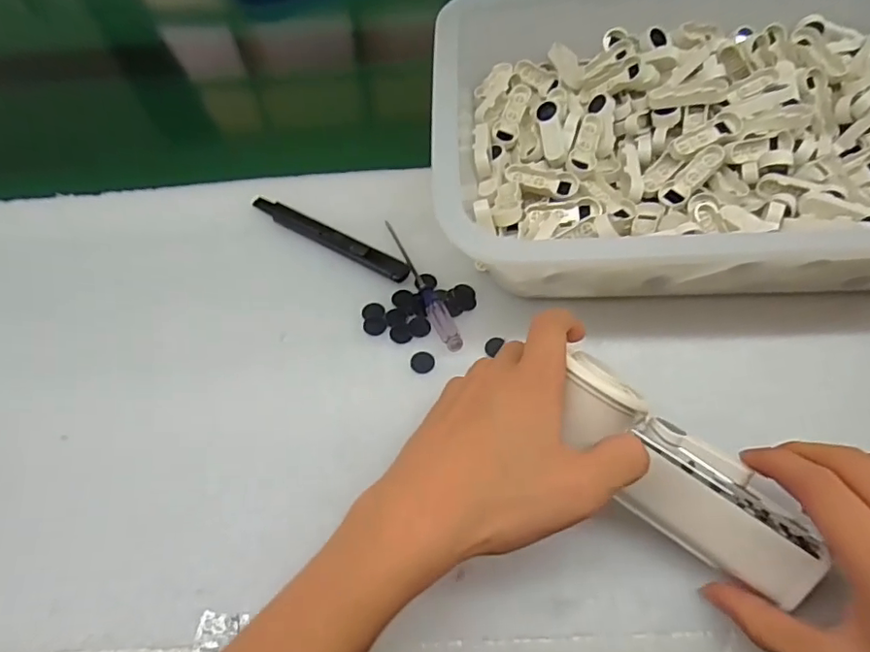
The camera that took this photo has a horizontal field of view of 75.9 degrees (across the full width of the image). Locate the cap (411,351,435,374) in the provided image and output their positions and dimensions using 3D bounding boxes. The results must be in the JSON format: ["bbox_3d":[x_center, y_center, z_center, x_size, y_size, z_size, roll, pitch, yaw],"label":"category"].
[{"bbox_3d":[-0.008,0.022,0.348,0.015,0.004,0.014,-1,58,1],"label":"cap"}]

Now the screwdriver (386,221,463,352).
[{"bbox_3d":[-0.008,-0.031,0.376,0.013,0.012,0.116,-19,59,-10],"label":"screwdriver"}]

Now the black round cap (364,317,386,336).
[{"bbox_3d":[-0.039,0.000,0.363,0.015,0.004,0.014,-1,58,1],"label":"black round cap"}]

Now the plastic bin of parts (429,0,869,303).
[{"bbox_3d":[0.175,-0.145,0.397,0.348,0.087,0.277,0,58,2],"label":"plastic bin of parts"}]

